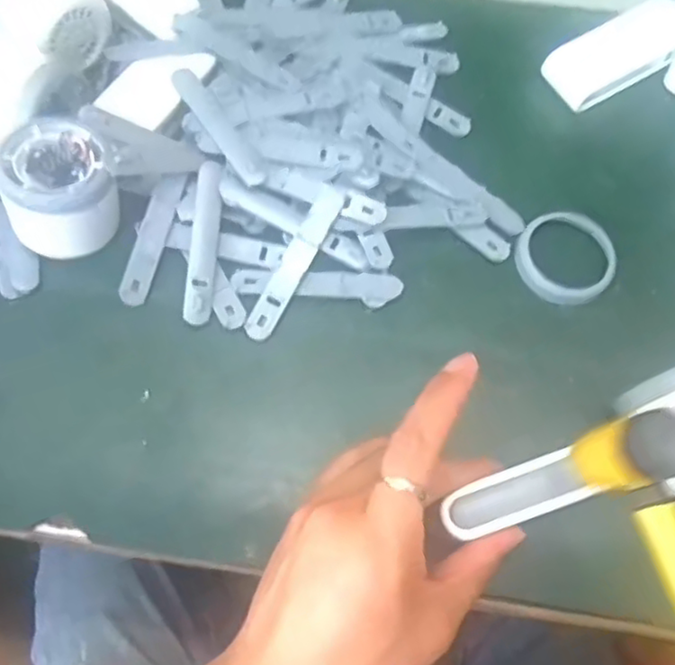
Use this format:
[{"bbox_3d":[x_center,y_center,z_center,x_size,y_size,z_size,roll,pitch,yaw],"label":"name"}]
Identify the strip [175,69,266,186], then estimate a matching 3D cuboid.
[{"bbox_3d":[-0.070,-0.123,0.394,0.015,0.005,0.092,-30,72,-16],"label":"strip"}]

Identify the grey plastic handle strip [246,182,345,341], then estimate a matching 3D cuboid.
[{"bbox_3d":[-0.023,-0.039,0.377,0.015,0.004,0.096,26,79,9],"label":"grey plastic handle strip"}]

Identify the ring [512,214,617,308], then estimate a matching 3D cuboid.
[{"bbox_3d":[0.137,-0.045,0.402,0.060,0.008,0.057,2,67,-4],"label":"ring"}]

